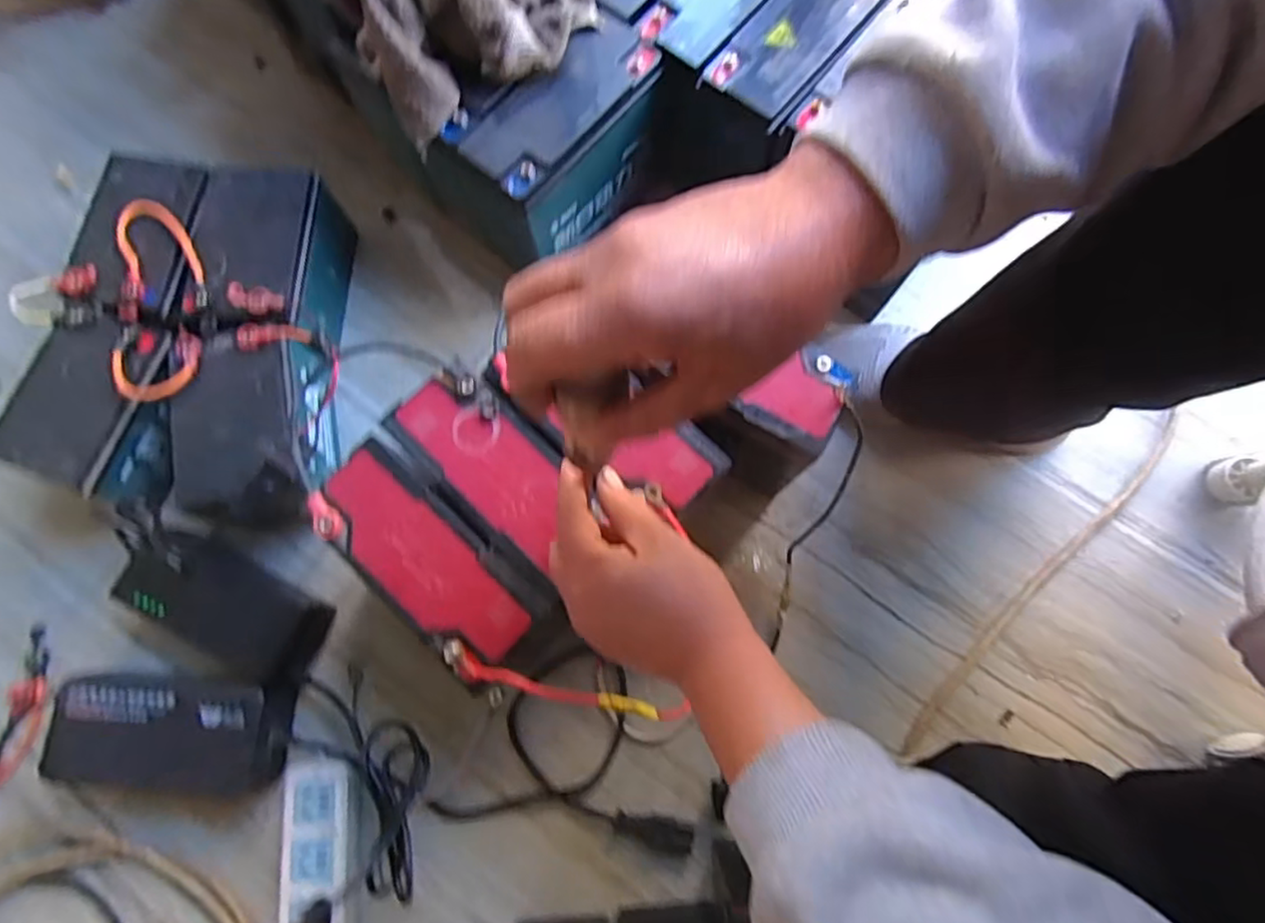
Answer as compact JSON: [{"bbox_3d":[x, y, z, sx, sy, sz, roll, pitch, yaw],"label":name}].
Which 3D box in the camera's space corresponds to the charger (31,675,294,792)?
[{"bbox_3d":[-0.374,0.219,0.537,0.180,0.055,0.090,4,76,2],"label":"charger"}]

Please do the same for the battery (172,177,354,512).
[{"bbox_3d":[-0.324,-0.107,0.591,0.117,0.111,0.303,-5,76,0],"label":"battery"}]

